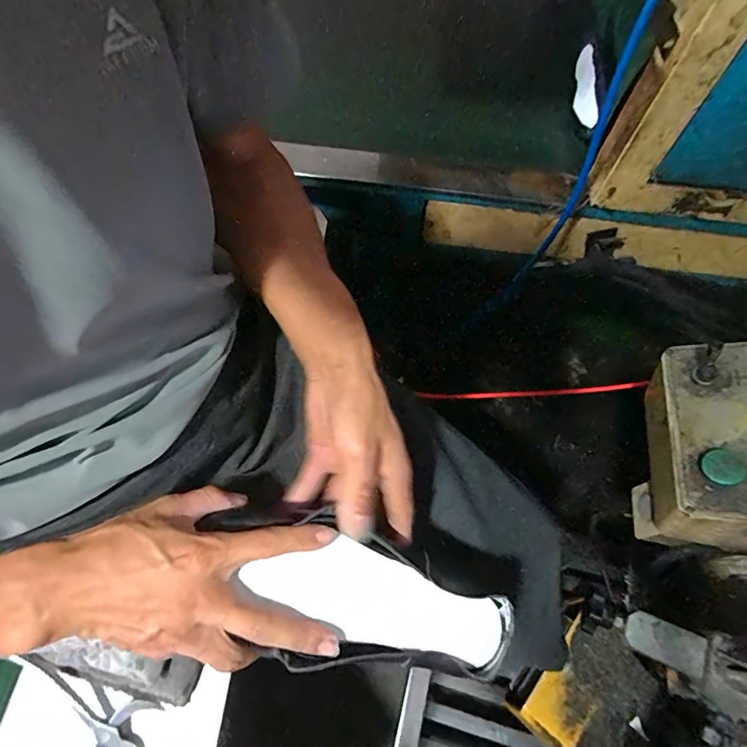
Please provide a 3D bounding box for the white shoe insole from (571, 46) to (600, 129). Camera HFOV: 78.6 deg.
[{"bbox_3d":[0.410,-0.554,0.887,0.019,0.067,0.205,5,64,1],"label":"white shoe insole"}]

